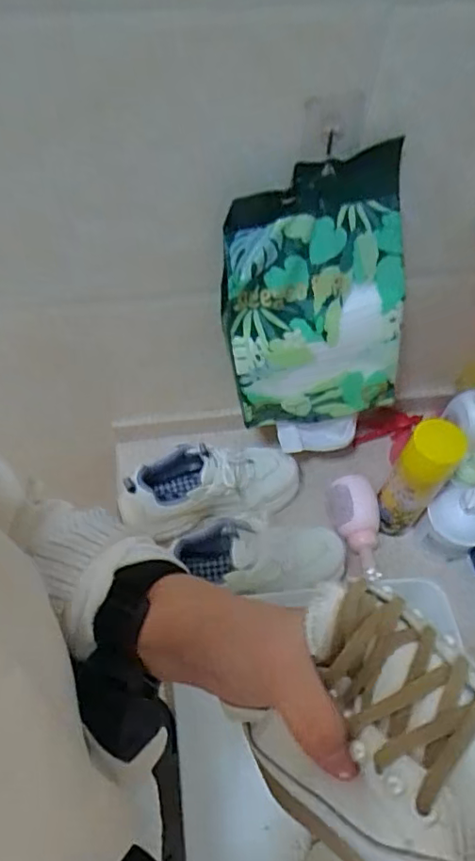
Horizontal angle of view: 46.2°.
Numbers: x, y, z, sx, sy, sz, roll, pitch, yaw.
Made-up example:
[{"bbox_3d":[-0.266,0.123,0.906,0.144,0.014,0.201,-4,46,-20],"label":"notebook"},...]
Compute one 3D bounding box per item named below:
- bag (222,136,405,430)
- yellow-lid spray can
[{"bbox_3d":[0.086,-0.135,0.642,0.198,0.320,0.039,-9,39,3],"label":"bag"},{"bbox_3d":[0.233,0.069,0.734,0.062,0.208,0.063,1,57,-2],"label":"yellow-lid spray can"}]

